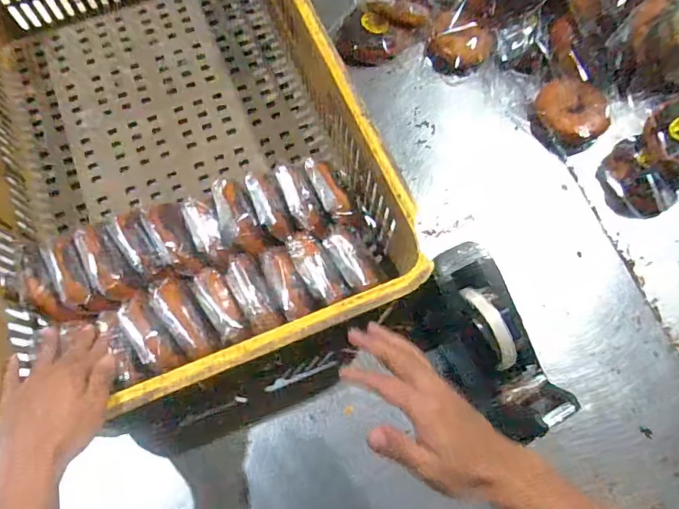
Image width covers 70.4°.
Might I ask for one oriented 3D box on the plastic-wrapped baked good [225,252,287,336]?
[{"bbox_3d":[-0.088,0.037,0.480,0.034,0.021,0.086,-25,70,-10],"label":"plastic-wrapped baked good"}]

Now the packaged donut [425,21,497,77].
[{"bbox_3d":[0.170,-0.290,0.680,0.088,0.038,0.075,20,69,8],"label":"packaged donut"}]

